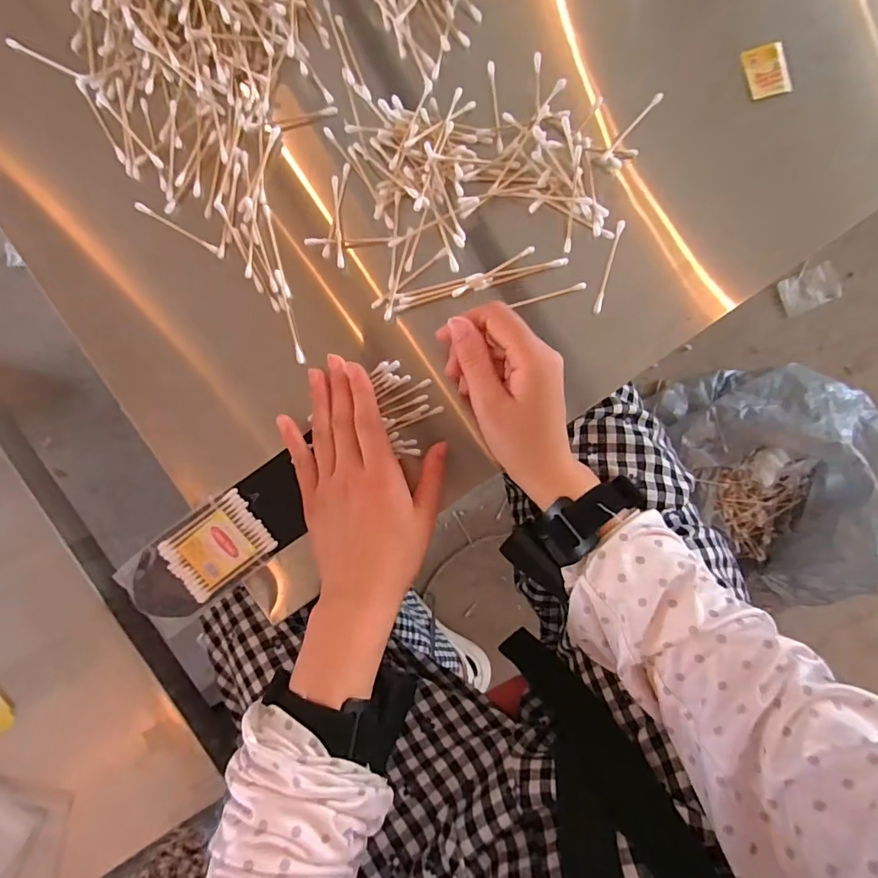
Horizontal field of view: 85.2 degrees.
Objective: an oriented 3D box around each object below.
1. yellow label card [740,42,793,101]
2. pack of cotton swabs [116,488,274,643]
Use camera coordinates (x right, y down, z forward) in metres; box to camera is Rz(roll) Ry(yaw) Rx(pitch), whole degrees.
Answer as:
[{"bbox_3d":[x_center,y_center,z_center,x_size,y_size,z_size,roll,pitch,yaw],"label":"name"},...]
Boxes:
[{"bbox_3d":[0.246,-0.276,0.356,0.034,0.005,0.040,-15,91,0],"label":"yellow label card"},{"bbox_3d":[-0.179,0.091,0.355,0.108,0.009,0.063,-39,91,0],"label":"pack of cotton swabs"}]

